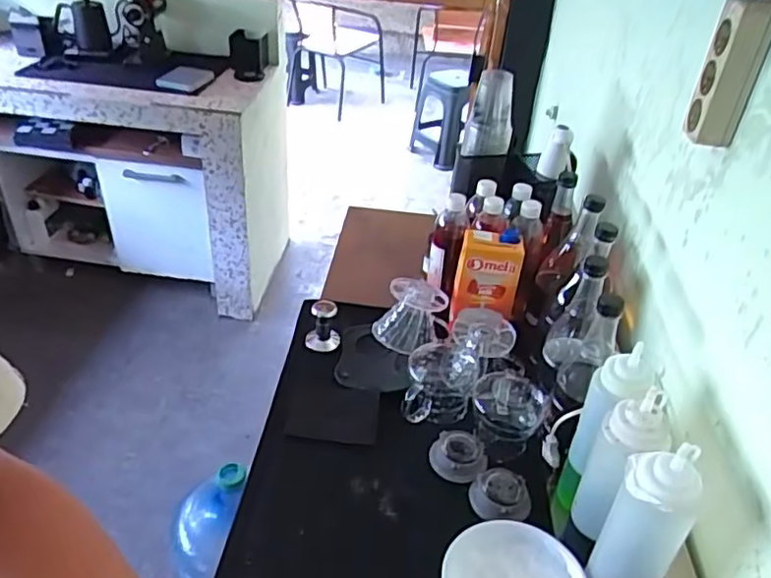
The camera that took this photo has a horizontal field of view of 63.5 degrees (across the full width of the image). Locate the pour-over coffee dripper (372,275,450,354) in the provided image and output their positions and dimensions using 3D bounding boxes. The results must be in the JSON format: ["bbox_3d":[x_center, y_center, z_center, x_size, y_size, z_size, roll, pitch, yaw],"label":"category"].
[{"bbox_3d":[0.039,0.042,1.055,0.102,0.089,0.111,3,36,-2],"label":"pour-over coffee dripper"}]

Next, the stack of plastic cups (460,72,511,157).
[{"bbox_3d":[0.204,-0.338,1.213,0.086,0.155,0.081,12,37,10],"label":"stack of plastic cups"}]

